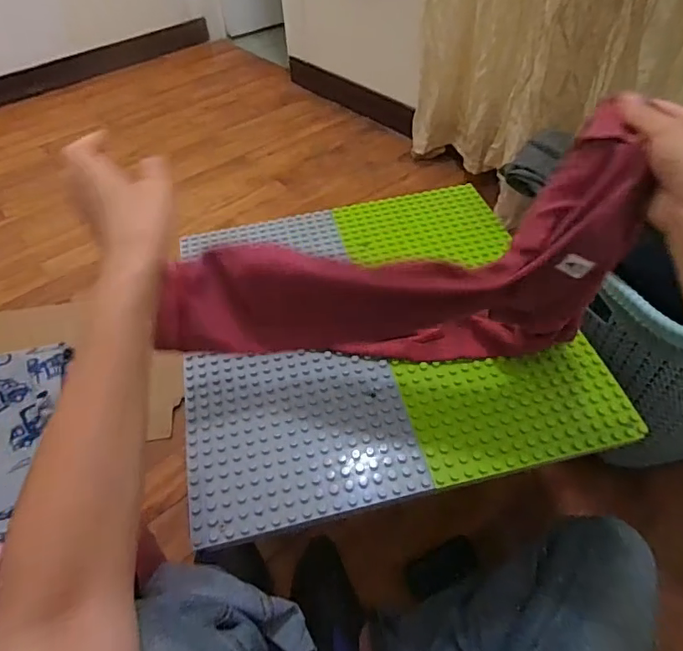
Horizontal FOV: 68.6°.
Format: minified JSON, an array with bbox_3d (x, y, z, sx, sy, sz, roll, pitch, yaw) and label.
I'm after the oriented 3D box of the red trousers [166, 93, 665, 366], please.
[{"bbox_3d":[0.030,-0.053,0.524,0.429,0.293,0.094,0,49,3],"label":"red trousers"}]

